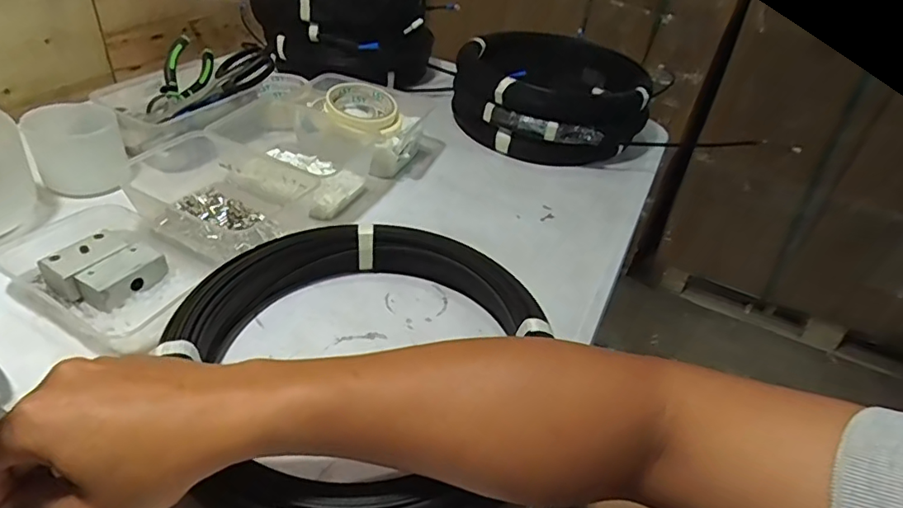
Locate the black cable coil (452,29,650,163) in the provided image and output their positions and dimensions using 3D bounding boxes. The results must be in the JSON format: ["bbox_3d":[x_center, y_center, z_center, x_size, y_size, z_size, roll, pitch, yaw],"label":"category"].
[{"bbox_3d":[0.162,-0.258,0.857,0.286,0.116,0.322,16,38,10],"label":"black cable coil"}]

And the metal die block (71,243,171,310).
[{"bbox_3d":[-0.292,0.020,0.479,0.037,0.029,0.063,23,40,19],"label":"metal die block"}]

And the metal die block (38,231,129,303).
[{"bbox_3d":[-0.328,0.010,0.482,0.034,0.034,0.064,20,39,16],"label":"metal die block"}]

